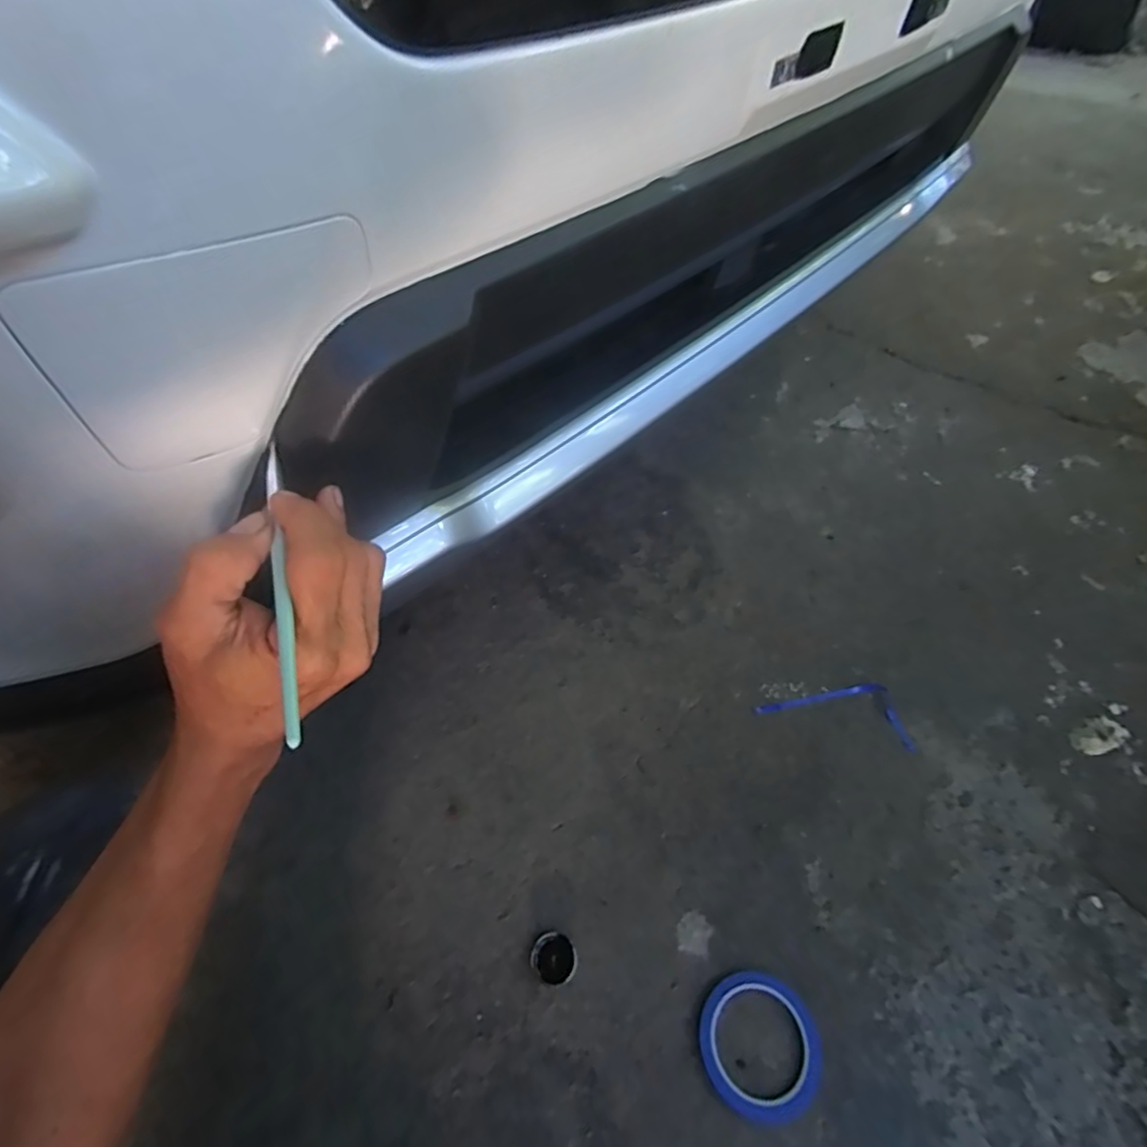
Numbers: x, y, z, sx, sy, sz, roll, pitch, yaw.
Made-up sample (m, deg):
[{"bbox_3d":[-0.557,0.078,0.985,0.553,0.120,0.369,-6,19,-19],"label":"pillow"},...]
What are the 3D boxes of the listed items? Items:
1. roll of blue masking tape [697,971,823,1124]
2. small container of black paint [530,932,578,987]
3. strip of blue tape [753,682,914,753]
[{"bbox_3d":[0.163,0.407,0.513,0.101,0.022,0.104,0,53,0],"label":"roll of blue masking tape"},{"bbox_3d":[-0.017,0.360,0.554,0.043,0.006,0.040,0,53,0],"label":"small container of black paint"},{"bbox_3d":[0.309,0.159,0.708,0.176,0.004,0.076,8,54,6],"label":"strip of blue tape"}]

